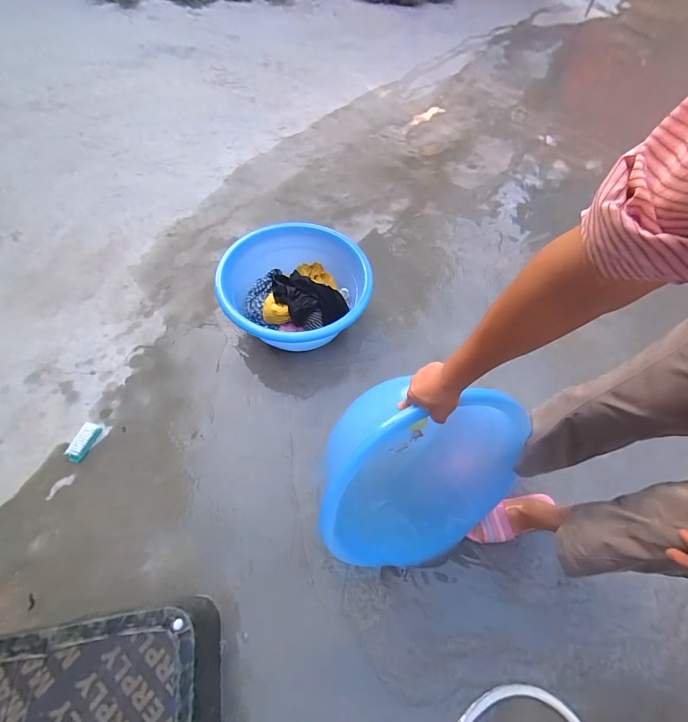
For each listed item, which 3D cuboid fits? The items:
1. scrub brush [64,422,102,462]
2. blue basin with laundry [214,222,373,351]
[{"bbox_3d":[-0.695,0.213,0.915,0.046,0.026,0.101,11,63,5],"label":"scrub brush"},{"bbox_3d":[-0.134,-0.224,1.086,0.427,0.156,0.421,0,63,-1],"label":"blue basin with laundry"}]

